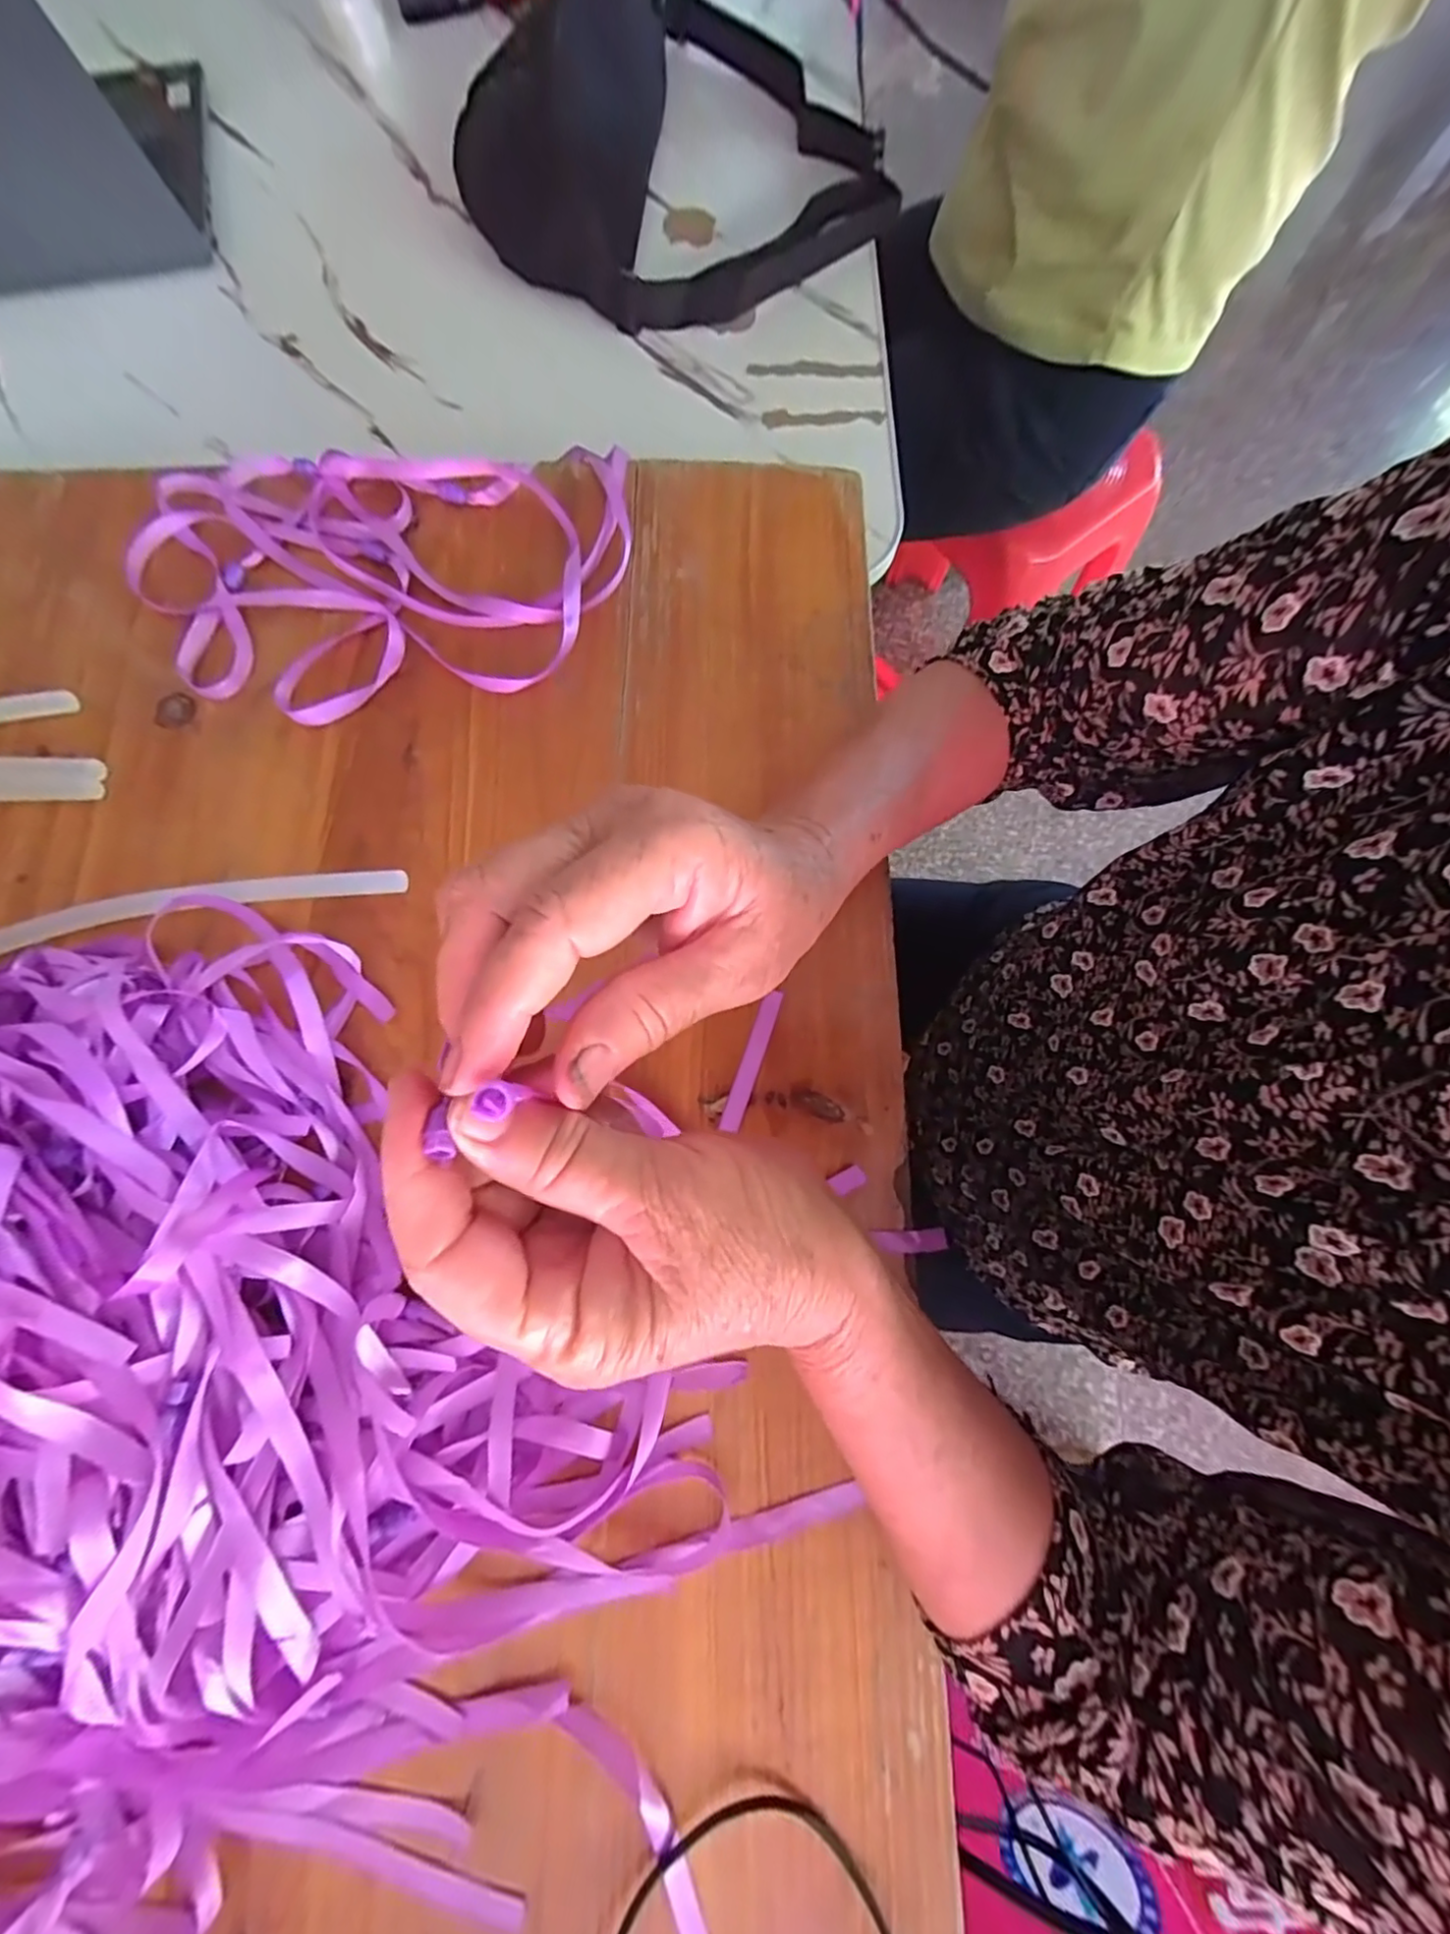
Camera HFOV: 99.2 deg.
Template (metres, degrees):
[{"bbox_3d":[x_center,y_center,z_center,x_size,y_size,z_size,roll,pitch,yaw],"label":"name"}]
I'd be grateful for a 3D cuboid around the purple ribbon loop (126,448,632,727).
[{"bbox_3d":[-0.196,-0.230,0.360,0.279,0.013,0.174,-6,78,-2],"label":"purple ribbon loop"}]

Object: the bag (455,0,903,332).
[{"bbox_3d":[-0.016,-0.644,0.457,0.272,0.079,0.322,38,80,8],"label":"bag"}]

